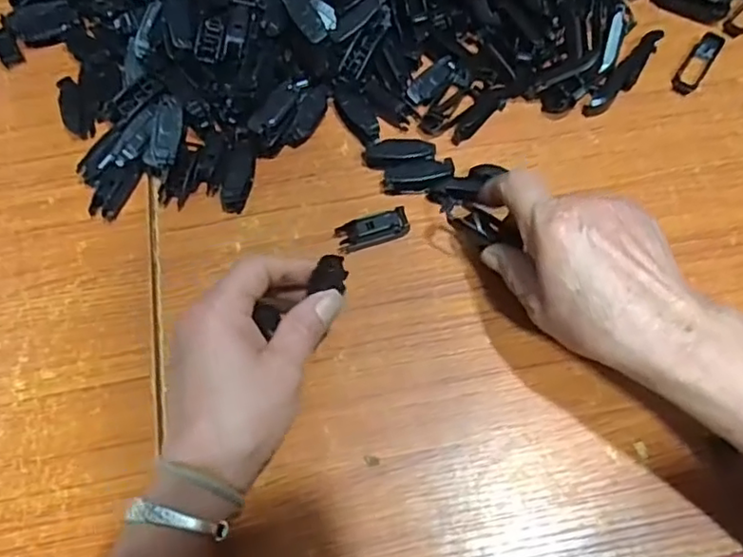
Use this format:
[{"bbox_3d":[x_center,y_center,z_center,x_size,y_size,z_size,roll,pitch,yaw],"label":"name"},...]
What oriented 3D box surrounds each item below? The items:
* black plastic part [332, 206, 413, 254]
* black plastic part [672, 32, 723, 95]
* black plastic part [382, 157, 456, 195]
[{"bbox_3d":[0.001,-0.031,0.416,0.049,0.015,0.020,-15,68,-5],"label":"black plastic part"},{"bbox_3d":[0.251,-0.167,0.469,0.018,0.011,0.063,32,72,14],"label":"black plastic part"},{"bbox_3d":[0.033,-0.071,0.432,0.049,0.012,0.024,-9,67,-2],"label":"black plastic part"}]

